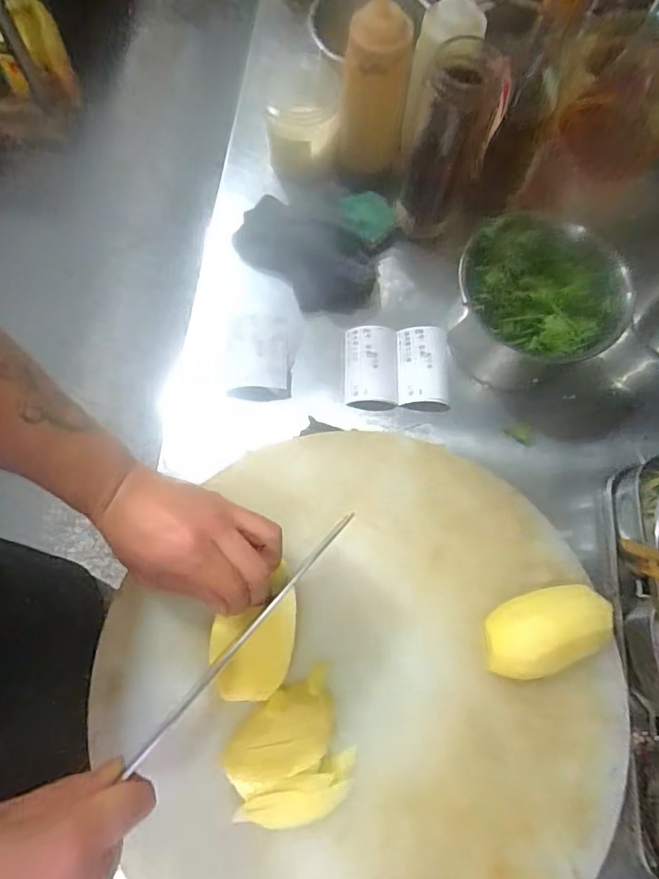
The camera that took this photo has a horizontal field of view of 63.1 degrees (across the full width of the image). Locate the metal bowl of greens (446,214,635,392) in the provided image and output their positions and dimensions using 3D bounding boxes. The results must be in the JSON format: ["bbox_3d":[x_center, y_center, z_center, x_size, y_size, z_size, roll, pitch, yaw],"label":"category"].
[{"bbox_3d":[0.192,-0.125,0.509,0.134,0.088,0.144,0,71,-1],"label":"metal bowl of greens"}]

